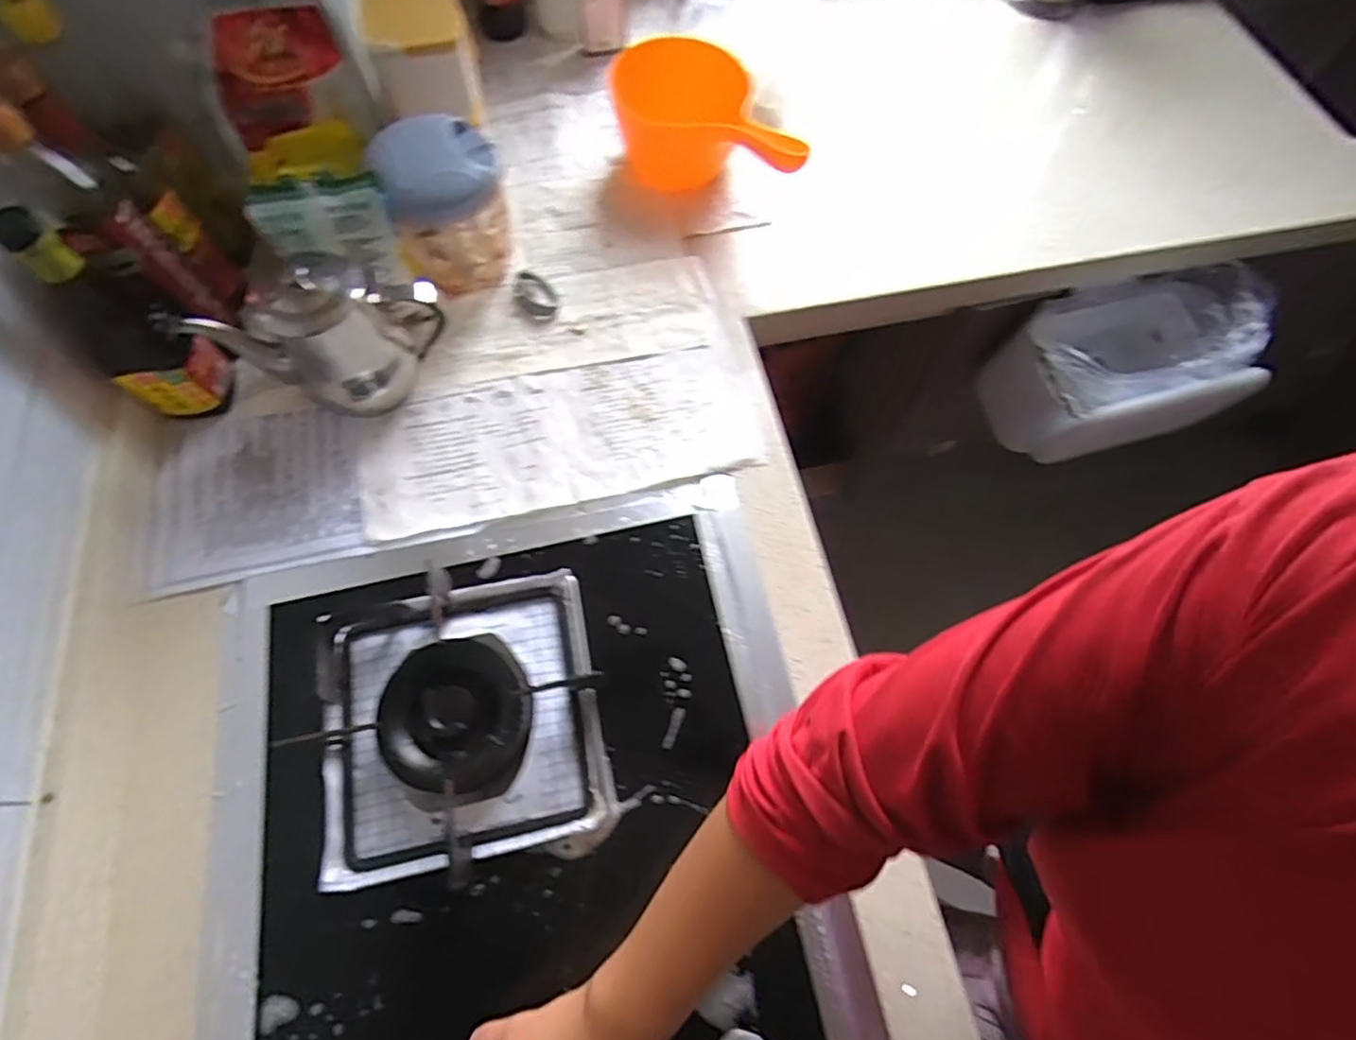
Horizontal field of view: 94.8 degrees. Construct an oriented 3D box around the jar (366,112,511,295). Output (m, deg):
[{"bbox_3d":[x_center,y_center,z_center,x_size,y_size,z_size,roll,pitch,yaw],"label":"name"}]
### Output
[{"bbox_3d":[-0.229,-0.312,0.632,0.116,0.139,0.097,-11,68,-6],"label":"jar"}]

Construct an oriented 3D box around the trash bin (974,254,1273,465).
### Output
[{"bbox_3d":[0.571,-0.197,0.810,0.276,0.188,0.174,-12,68,-6],"label":"trash bin"}]

